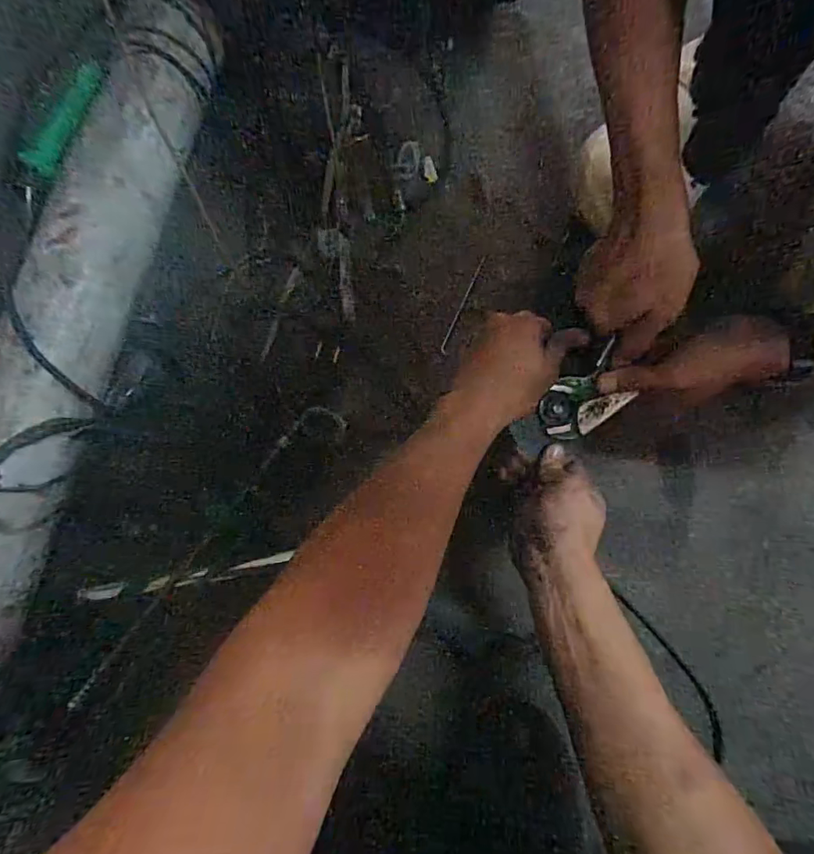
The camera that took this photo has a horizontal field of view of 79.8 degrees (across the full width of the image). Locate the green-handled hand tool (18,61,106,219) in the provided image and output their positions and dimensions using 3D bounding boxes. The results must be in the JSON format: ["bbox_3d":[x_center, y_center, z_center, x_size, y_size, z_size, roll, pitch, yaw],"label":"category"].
[{"bbox_3d":[-0.288,-0.238,0.400,0.015,0.023,0.132,31,93,7],"label":"green-handled hand tool"}]

